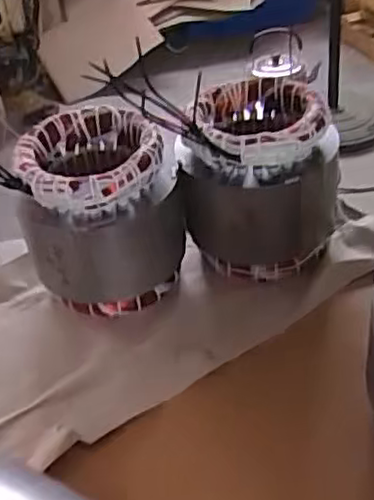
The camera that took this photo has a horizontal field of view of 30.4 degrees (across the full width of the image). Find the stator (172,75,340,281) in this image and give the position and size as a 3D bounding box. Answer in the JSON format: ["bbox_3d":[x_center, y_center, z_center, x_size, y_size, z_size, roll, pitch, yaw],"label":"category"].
[{"bbox_3d":[0.072,-0.066,0.666,0.141,0.154,0.135,-2,39,6],"label":"stator"}]

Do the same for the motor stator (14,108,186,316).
[{"bbox_3d":[-0.078,-0.035,0.660,0.145,0.157,0.128,-12,39,-5],"label":"motor stator"}]

